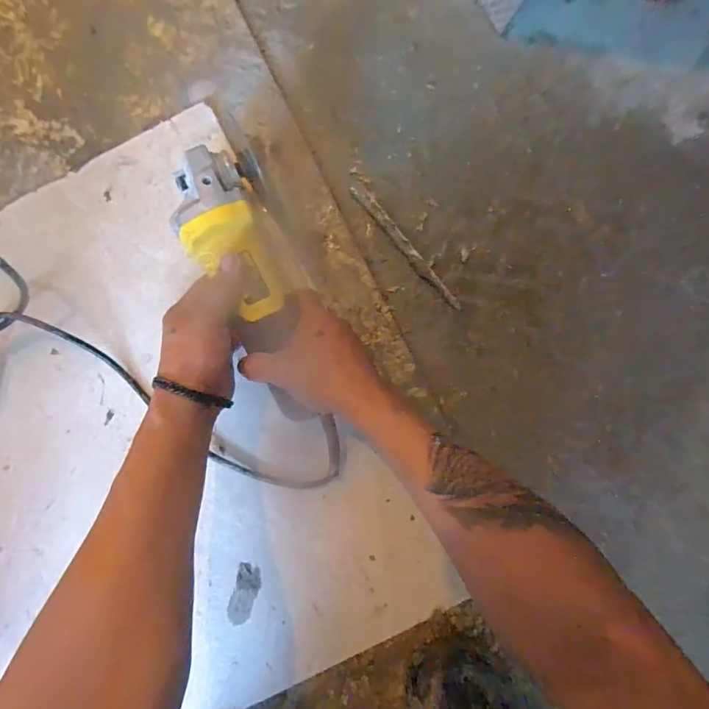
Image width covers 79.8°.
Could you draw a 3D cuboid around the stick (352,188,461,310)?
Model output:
[{"bbox_3d":[0.057,-0.119,0.470,0.014,0.009,0.174,-39,88,-1],"label":"stick"}]

